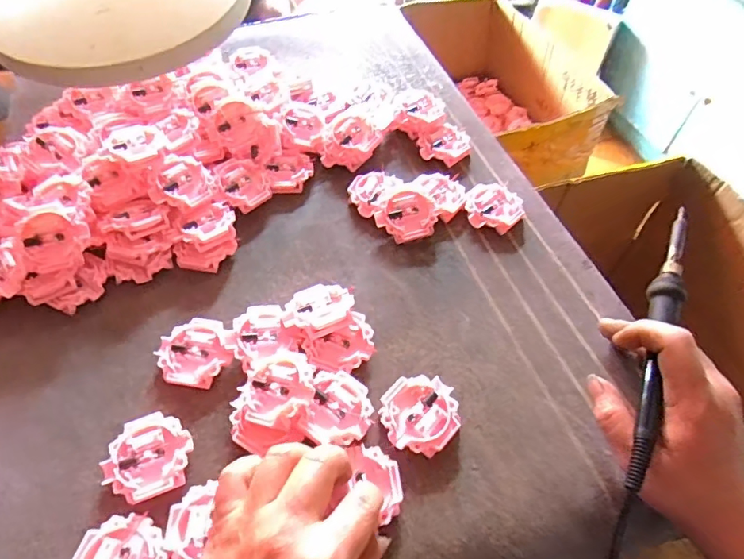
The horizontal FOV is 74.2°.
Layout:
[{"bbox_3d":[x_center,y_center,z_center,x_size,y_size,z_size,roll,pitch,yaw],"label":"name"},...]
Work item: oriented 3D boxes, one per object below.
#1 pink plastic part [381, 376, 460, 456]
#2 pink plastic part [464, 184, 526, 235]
[{"bbox_3d":[0.034,0.094,0.344,0.051,0.016,0.054,-1,54,1],"label":"pink plastic part"},{"bbox_3d":[0.114,-0.066,0.459,0.052,0.014,0.054,3,55,4],"label":"pink plastic part"}]

